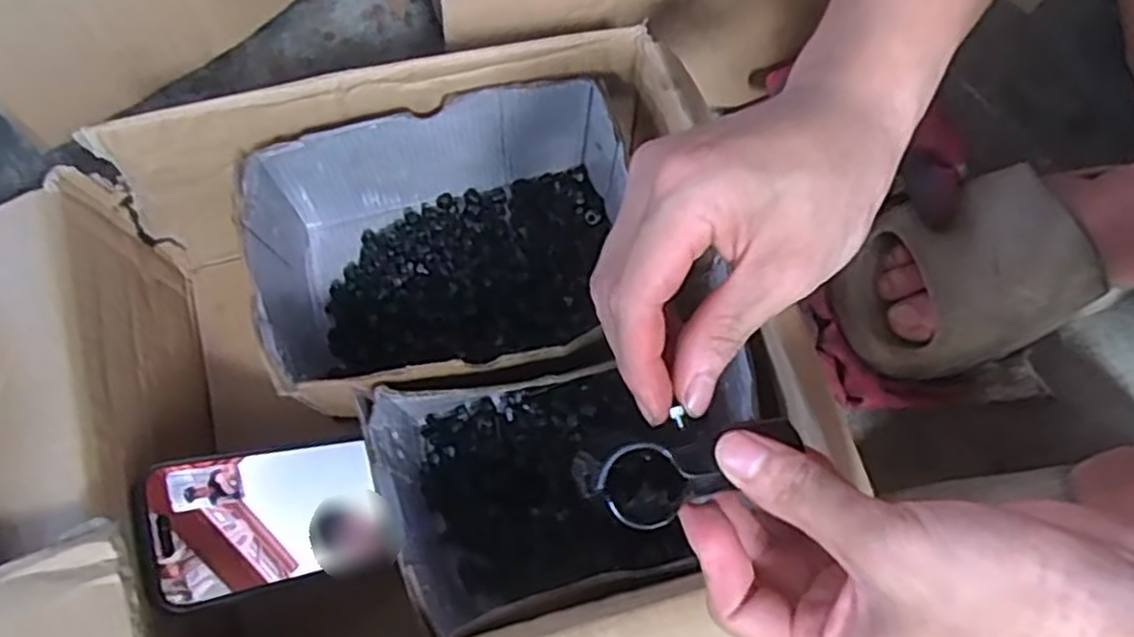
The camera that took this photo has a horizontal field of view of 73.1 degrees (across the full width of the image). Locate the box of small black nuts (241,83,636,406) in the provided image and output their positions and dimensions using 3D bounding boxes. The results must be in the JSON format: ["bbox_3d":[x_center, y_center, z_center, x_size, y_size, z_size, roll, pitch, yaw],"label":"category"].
[{"bbox_3d":[-0.068,-0.034,0.446,0.205,0.099,0.151,-10,70,-5],"label":"box of small black nuts"}]

